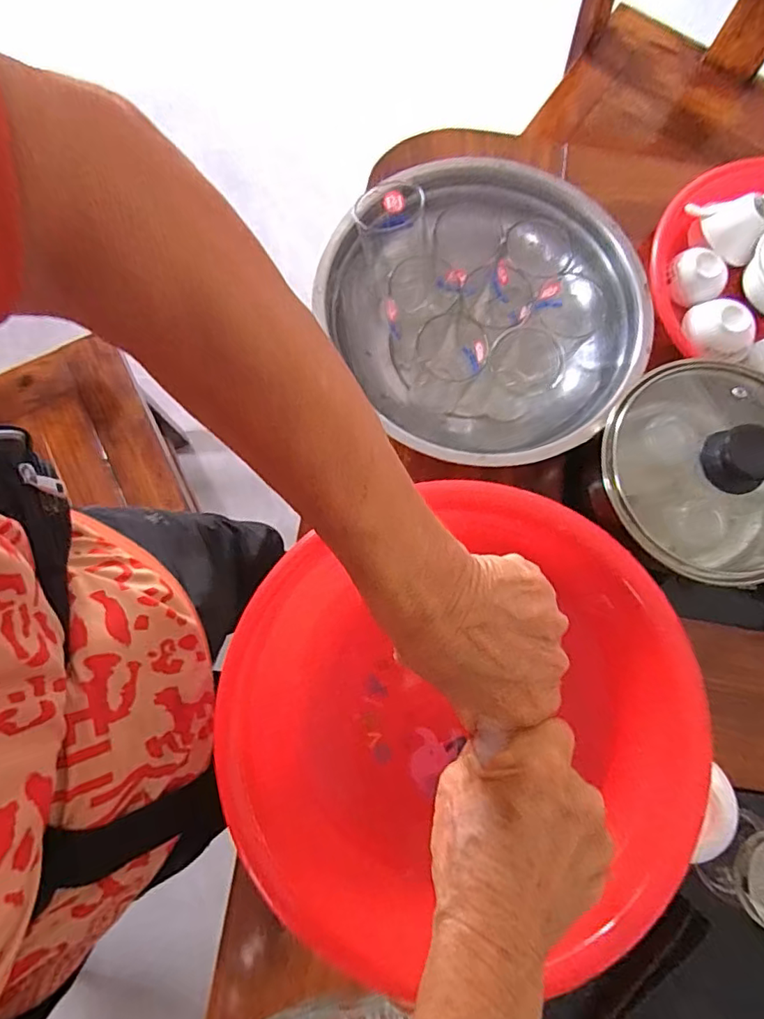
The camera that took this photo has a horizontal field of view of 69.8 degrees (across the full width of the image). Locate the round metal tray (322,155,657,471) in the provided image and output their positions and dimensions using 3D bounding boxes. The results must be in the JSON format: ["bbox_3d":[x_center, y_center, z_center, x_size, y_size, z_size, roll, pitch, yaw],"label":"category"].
[{"bbox_3d":[0.090,-0.161,0.465,0.234,0.080,0.252,0,78,-1],"label":"round metal tray"}]

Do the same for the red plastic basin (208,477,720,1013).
[{"bbox_3d":[0.055,0.150,0.384,0.300,0.087,0.277,0,78,-1],"label":"red plastic basin"}]

